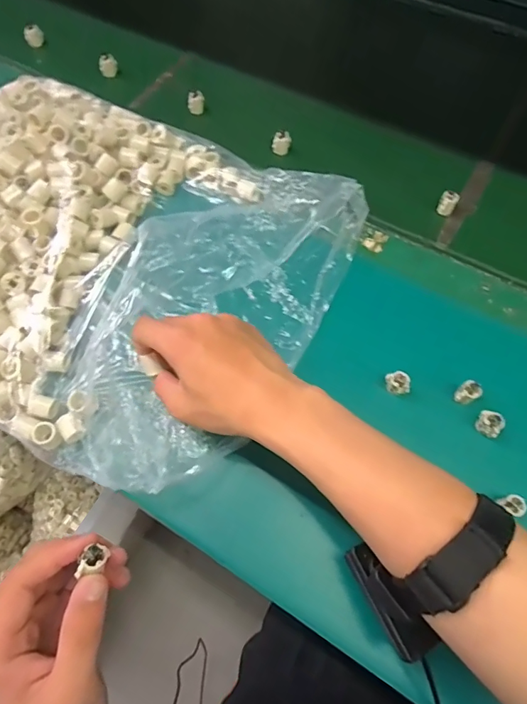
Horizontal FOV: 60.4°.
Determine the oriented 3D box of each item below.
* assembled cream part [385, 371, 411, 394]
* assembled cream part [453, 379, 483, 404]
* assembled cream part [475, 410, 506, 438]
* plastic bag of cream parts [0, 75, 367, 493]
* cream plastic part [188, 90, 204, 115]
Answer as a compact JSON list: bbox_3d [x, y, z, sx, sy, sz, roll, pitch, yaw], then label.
[{"bbox_3d":[0.112,0.025,0.377,0.019,0.016,0.014,-2,64,2],"label":"assembled cream part"},{"bbox_3d":[0.168,0.034,0.372,0.016,0.016,0.016,-1,64,2],"label":"assembled cream part"},{"bbox_3d":[0.181,0.057,0.362,0.018,0.017,0.015,29,69,16],"label":"assembled cream part"},{"bbox_3d":[-0.158,-0.092,0.427,0.410,0.075,0.342,25,68,14],"label":"plastic bag of cream parts"},{"bbox_3d":[-0.082,-0.304,0.548,0.018,0.016,0.022,3,64,4],"label":"cream plastic part"}]

